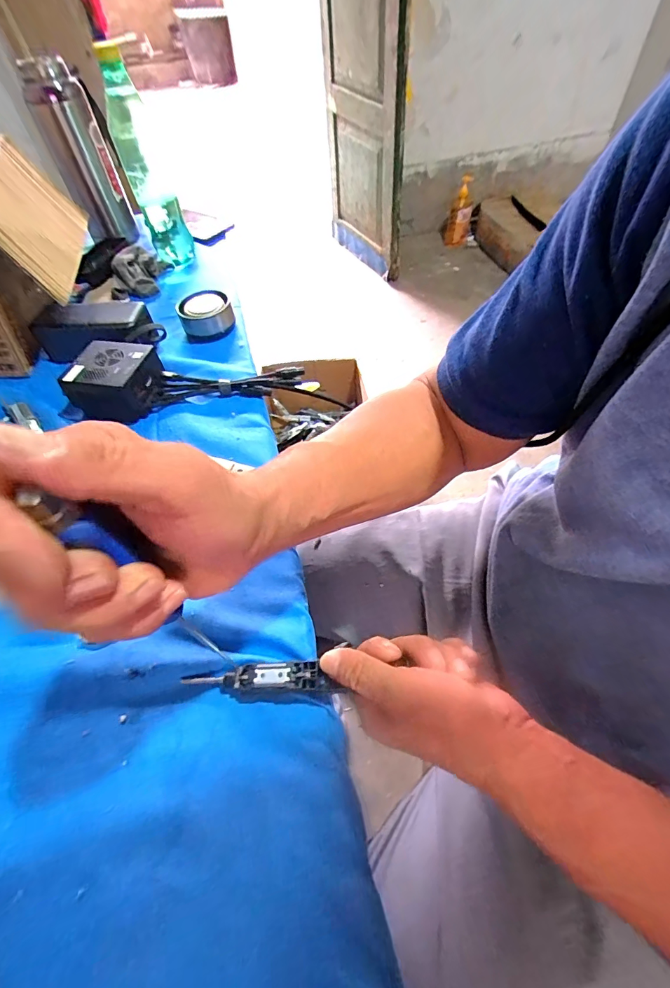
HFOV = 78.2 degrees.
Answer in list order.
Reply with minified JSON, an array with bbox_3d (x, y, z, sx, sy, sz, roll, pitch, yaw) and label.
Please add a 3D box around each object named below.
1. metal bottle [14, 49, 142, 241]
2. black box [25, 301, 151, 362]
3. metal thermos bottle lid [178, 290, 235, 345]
[{"bbox_3d":[-0.390,-0.519,0.635,0.079,0.209,0.085,-26,57,-16],"label":"metal bottle"},{"bbox_3d":[-0.293,-0.198,0.499,0.140,0.053,0.059,-7,54,0],"label":"black box"},{"bbox_3d":[-0.166,-0.231,0.531,0.067,0.036,0.064,-17,54,-7],"label":"metal thermos bottle lid"}]

